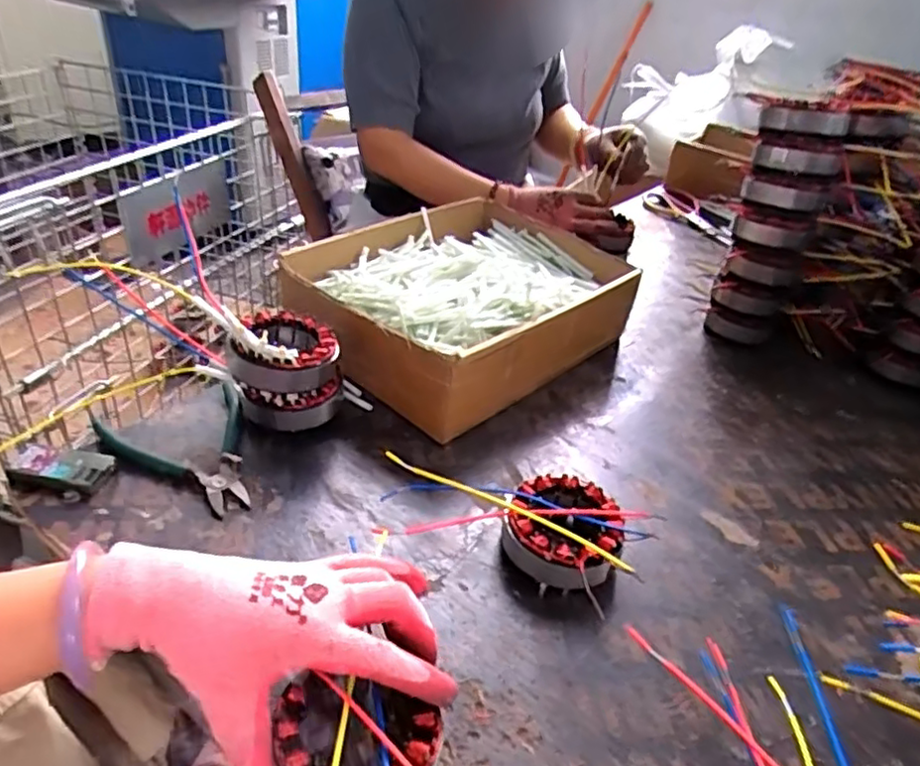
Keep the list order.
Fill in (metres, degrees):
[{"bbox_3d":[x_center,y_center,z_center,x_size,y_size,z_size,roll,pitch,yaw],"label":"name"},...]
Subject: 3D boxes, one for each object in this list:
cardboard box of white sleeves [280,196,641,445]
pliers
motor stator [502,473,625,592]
[{"bbox_3d":[0.013,-0.088,0.713,0.340,0.098,0.255,-24,45,-36],"label":"cardboard box of white sleeves"},{"bbox_3d":[-0.211,0.056,0.524,0.108,0.026,0.124,-21,43,-34],"label":"pliers"},{"bbox_3d":[0.074,0.110,0.487,0.083,0.040,0.087,4,35,-3],"label":"motor stator"}]

